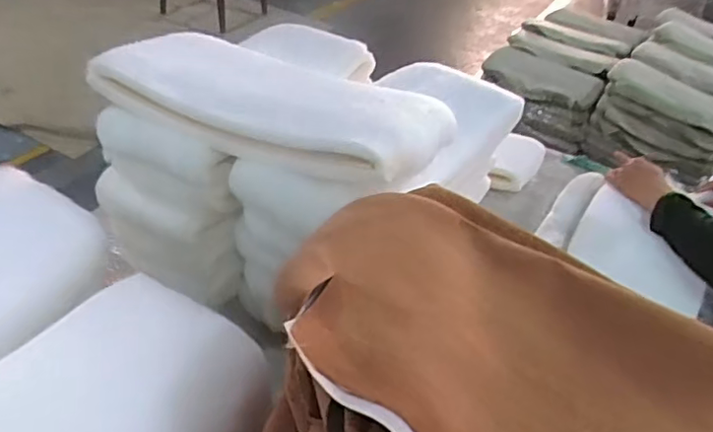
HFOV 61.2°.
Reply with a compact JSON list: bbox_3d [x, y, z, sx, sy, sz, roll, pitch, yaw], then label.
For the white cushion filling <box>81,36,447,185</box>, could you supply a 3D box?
[{"bbox_3d":[-0.111,-0.152,0.759,0.459,0.076,0.177,22,40,20],"label":"white cushion filling"}]

